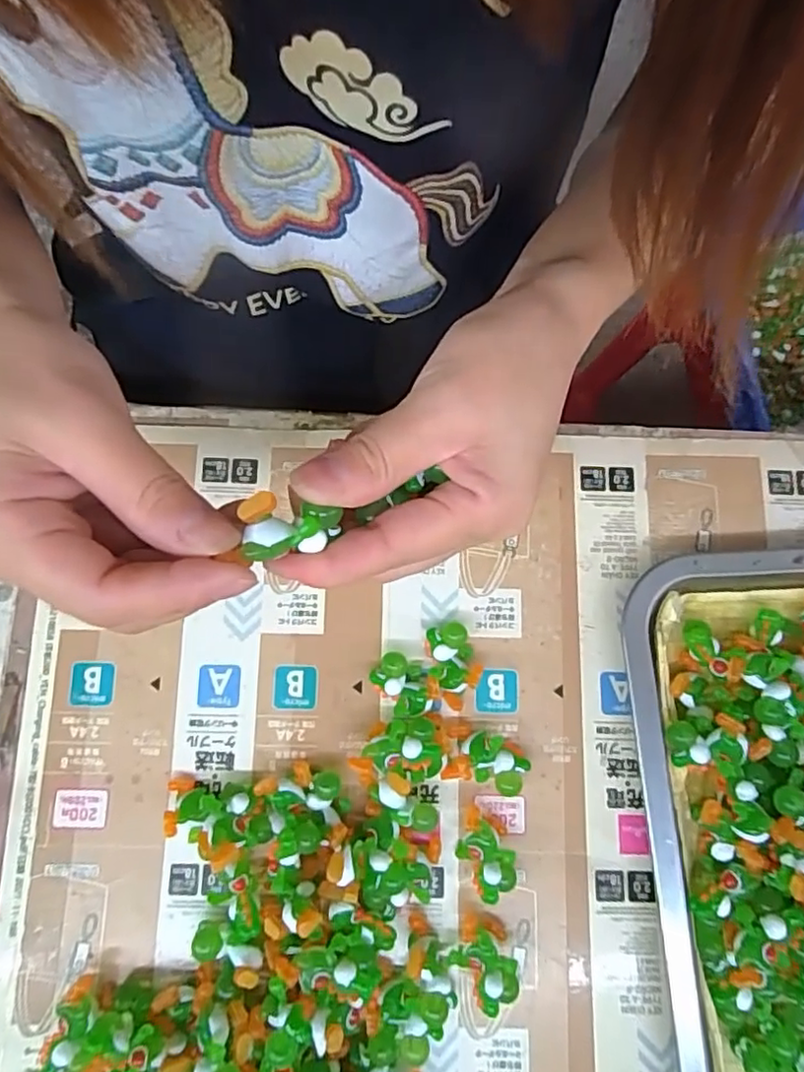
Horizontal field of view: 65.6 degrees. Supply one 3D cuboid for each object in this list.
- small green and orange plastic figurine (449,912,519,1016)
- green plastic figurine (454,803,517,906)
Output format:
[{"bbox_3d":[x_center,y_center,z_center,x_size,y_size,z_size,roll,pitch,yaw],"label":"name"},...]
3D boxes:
[{"bbox_3d":[0.034,0.182,0.268,0.026,0.015,0.036,-8,78,-2],"label":"small green and orange plastic figurine"},{"bbox_3d":[0.036,0.140,0.277,0.022,0.015,0.035,-35,81,-7],"label":"green plastic figurine"}]

